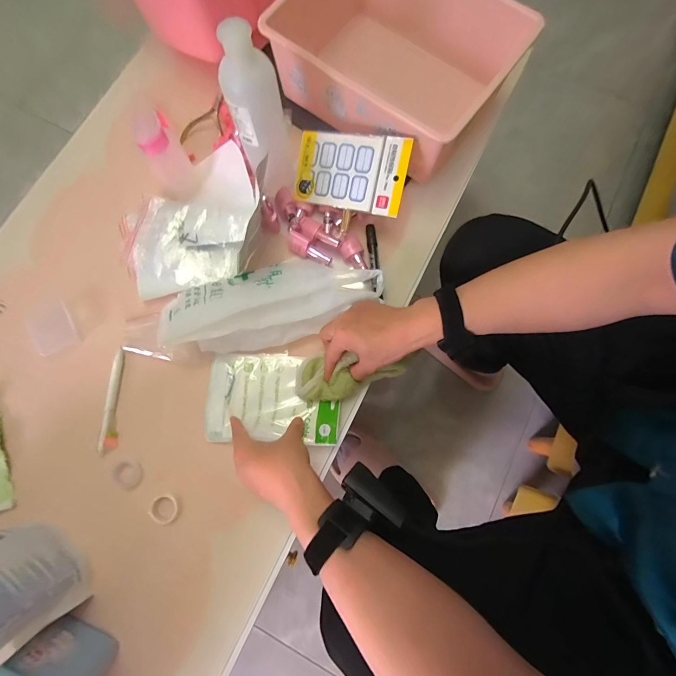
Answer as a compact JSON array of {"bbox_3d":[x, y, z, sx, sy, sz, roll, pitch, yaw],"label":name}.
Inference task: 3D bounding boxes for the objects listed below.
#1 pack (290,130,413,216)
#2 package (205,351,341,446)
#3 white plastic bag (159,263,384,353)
[{"bbox_3d":[0.015,-0.231,0.474,0.158,0.008,0.095,17,105,17],"label":"pack"},{"bbox_3d":[-0.087,0.076,0.450,0.173,0.027,0.114,1,78,0],"label":"package"},{"bbox_3d":[-0.082,-0.050,0.454,0.282,0.061,0.106,-11,78,-2],"label":"white plastic bag"}]

